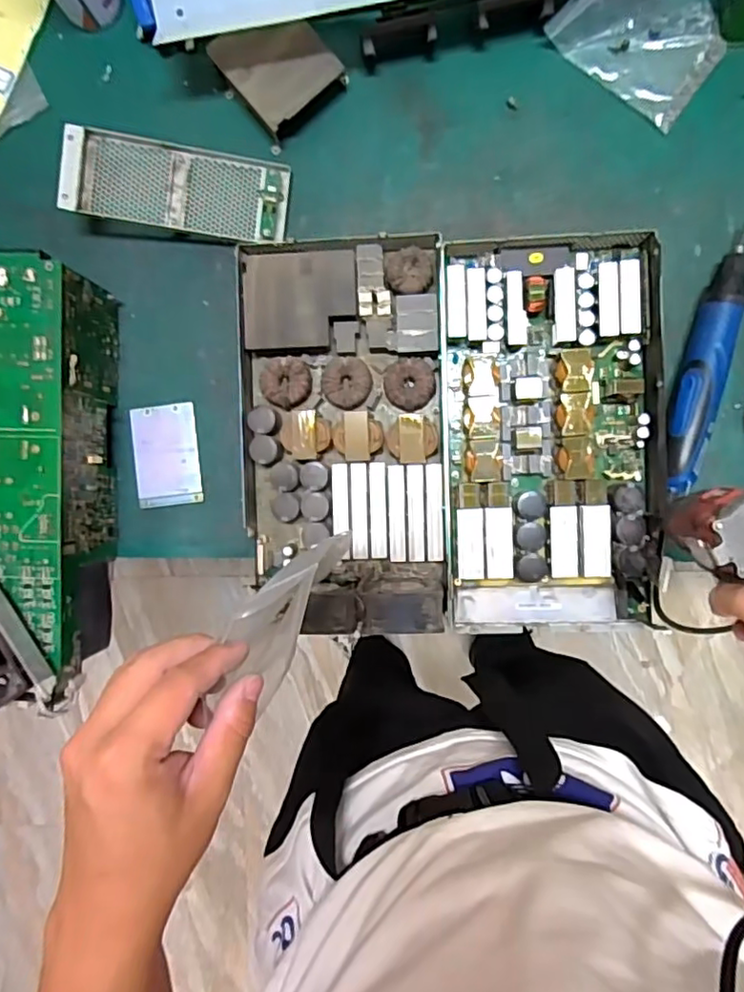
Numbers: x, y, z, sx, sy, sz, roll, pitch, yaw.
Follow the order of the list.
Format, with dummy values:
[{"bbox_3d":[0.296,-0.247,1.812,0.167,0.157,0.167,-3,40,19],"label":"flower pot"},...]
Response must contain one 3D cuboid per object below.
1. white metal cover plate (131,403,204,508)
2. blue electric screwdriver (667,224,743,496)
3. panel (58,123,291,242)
[{"bbox_3d":[-0.225,-0.044,0.659,0.070,0.012,0.108,-7,91,4],"label":"white metal cover plate"},{"bbox_3d":[0.334,-0.133,0.595,0.048,0.034,0.263,17,92,4],"label":"blue electric screwdriver"},{"bbox_3d":[-0.200,-0.321,0.623,0.220,0.018,0.085,6,92,-9],"label":"panel"}]

